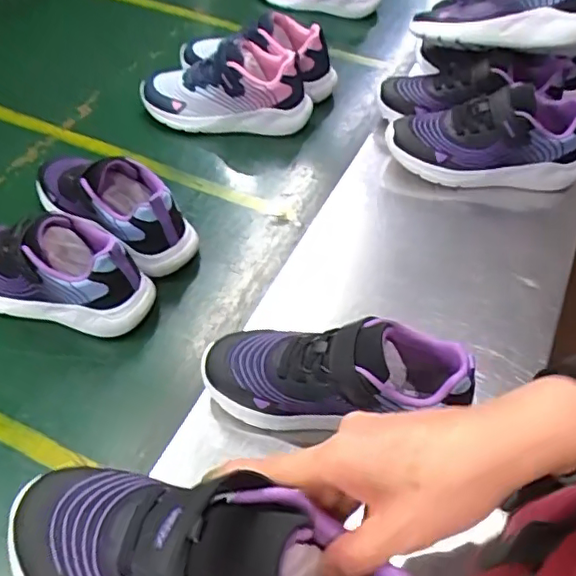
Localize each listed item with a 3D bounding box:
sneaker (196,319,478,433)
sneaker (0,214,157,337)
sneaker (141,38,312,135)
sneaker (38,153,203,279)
[{"bbox_3d":[0.034,0.077,0.476,0.205,0.112,0.067,11,52,6],"label":"sneaker"},{"bbox_3d":[-0.242,-0.024,0.579,0.209,0.100,0.075,13,52,7],"label":"sneaker"},{"bbox_3d":[-0.085,-0.265,0.770,0.218,0.101,0.098,7,52,3],"label":"sneaker"},{"bbox_3d":[-0.195,-0.101,0.637,0.222,0.085,0.075,32,58,22],"label":"sneaker"}]

